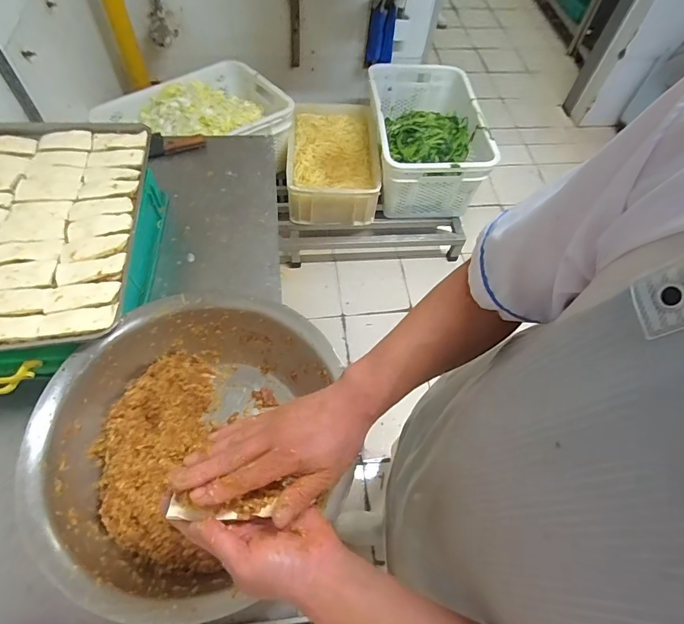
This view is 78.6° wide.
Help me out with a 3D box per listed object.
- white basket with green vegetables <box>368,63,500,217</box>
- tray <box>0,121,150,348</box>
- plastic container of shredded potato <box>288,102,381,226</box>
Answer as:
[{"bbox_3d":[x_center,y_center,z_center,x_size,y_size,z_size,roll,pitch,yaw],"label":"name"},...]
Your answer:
[{"bbox_3d":[0.376,-0.740,1.815,0.454,0.323,0.708,-2,59,-5],"label":"white basket with green vegetables"},{"bbox_3d":[-0.607,-0.171,0.780,0.413,0.032,0.552,-6,59,-8],"label":"tray"},{"bbox_3d":[-0.037,-0.675,1.876,0.377,0.255,0.597,2,58,-3],"label":"plastic container of shredded potato"}]

